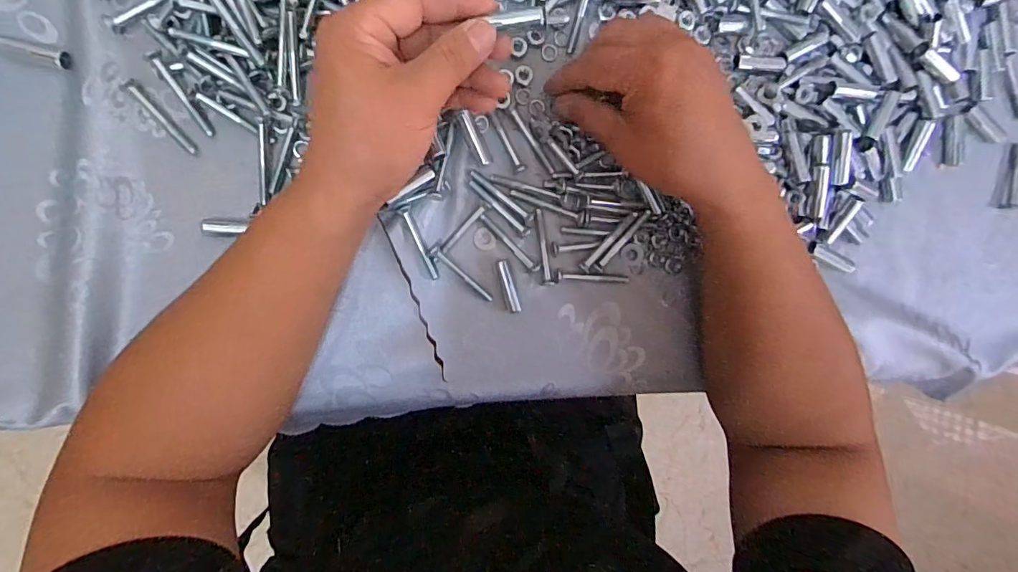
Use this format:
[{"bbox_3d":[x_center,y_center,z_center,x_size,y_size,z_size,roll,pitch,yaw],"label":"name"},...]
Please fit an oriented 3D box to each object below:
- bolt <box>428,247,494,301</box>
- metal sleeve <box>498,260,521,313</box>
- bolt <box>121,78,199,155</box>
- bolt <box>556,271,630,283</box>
[{"bbox_3d":[-0.034,-0.008,0.348,0.056,0.008,0.007,41,89,-9],"label":"bolt"},{"bbox_3d":[0.000,0.001,0.354,0.008,0.010,0.039,-17,97,-5],"label":"metal sleeve"},{"bbox_3d":[-0.222,-0.108,0.312,0.009,0.004,0.056,-42,99,-2],"label":"bolt"},{"bbox_3d":[0.062,-0.006,0.361,0.056,0.008,0.007,2,95,-7],"label":"bolt"}]

